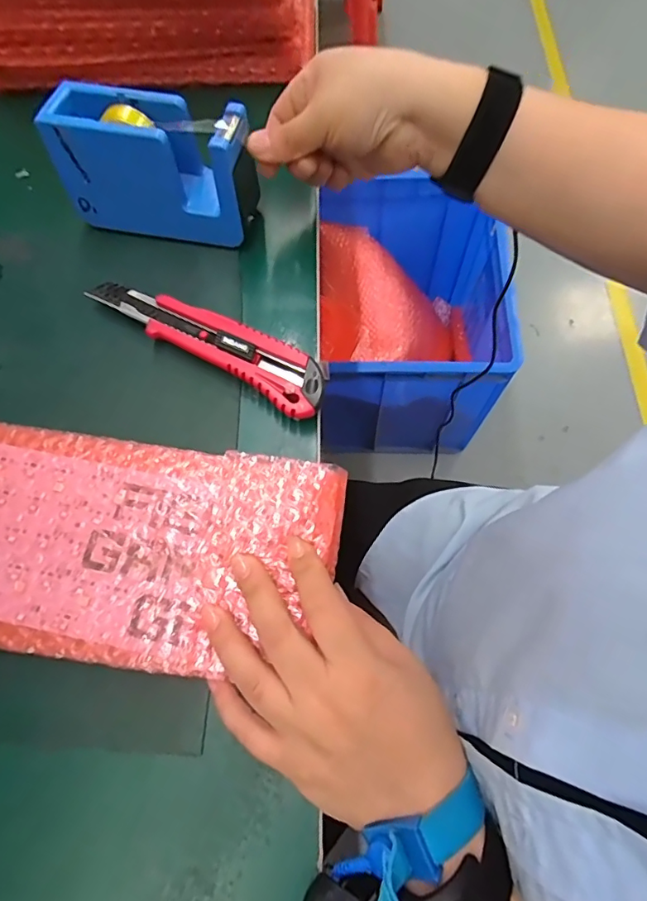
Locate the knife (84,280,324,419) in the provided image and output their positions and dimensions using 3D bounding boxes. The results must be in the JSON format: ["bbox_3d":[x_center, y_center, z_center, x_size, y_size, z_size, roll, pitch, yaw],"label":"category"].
[{"bbox_3d":[-0.076,-0.075,0.332,0.177,0.020,0.038,30,73,13],"label":"knife"}]

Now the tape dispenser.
[{"bbox_3d":[-0.111,-0.193,0.340,0.129,0.075,0.049,11,70,7],"label":"tape dispenser"}]

